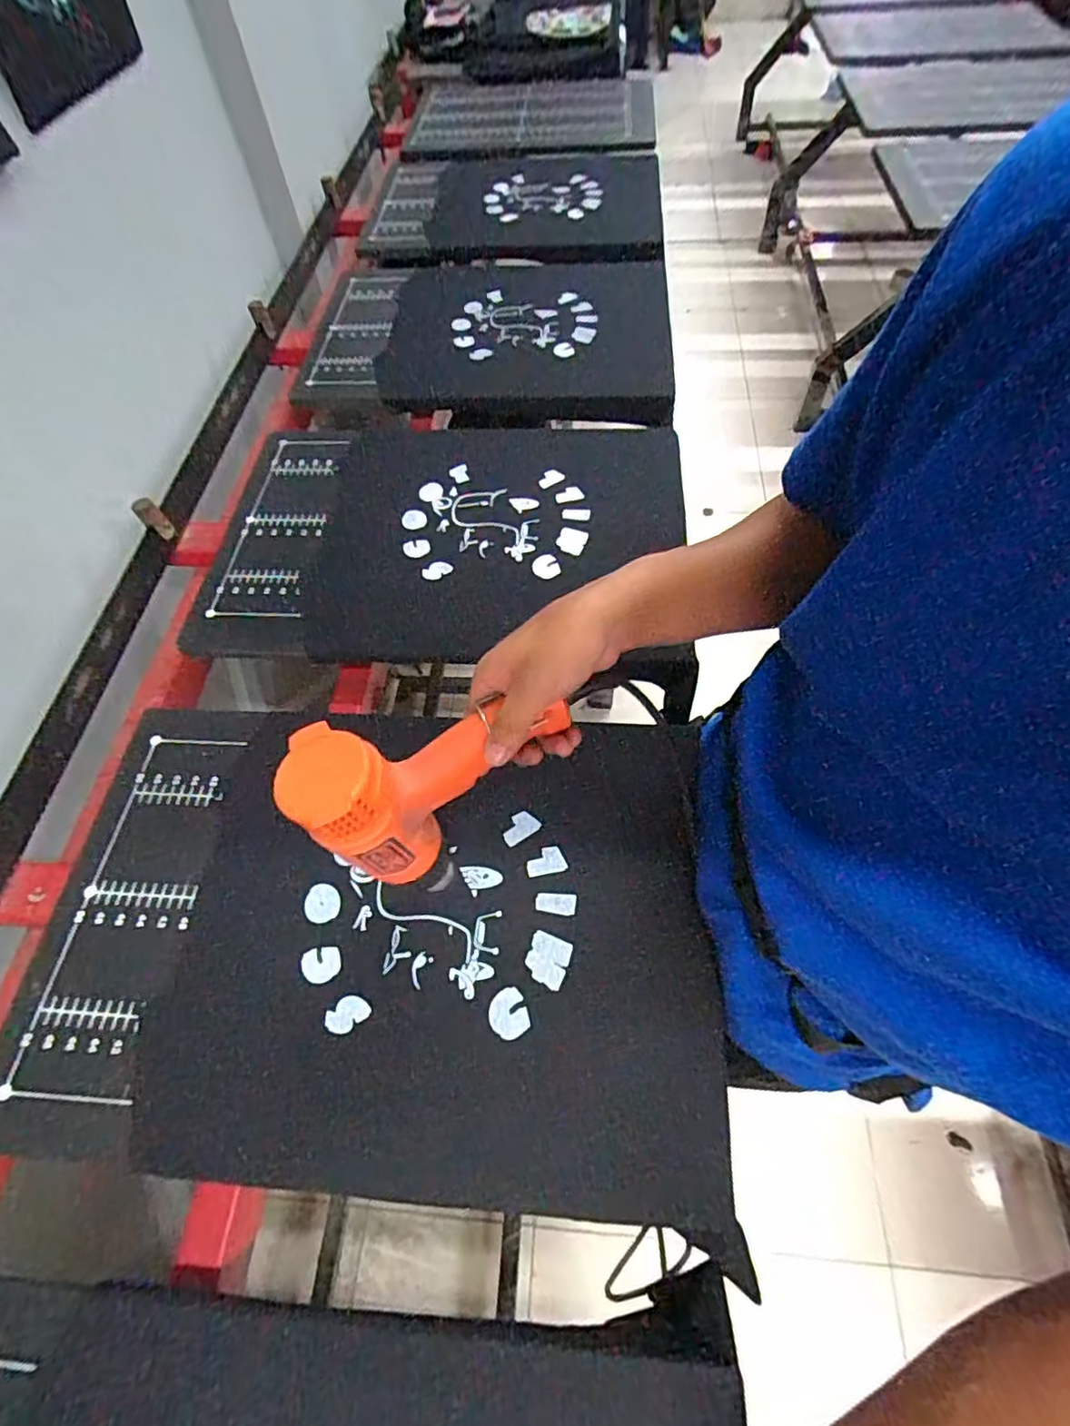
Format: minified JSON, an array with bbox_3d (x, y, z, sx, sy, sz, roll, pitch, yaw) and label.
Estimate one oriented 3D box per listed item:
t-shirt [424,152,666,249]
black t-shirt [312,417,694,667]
[{"bbox_3d":[0.016,-1.063,1.252,0.462,0.032,0.426,2,60,5],"label":"t-shirt"},{"bbox_3d":[-0.041,-0.229,0.799,0.465,0.060,0.395,-1,59,4],"label":"black t-shirt"}]

